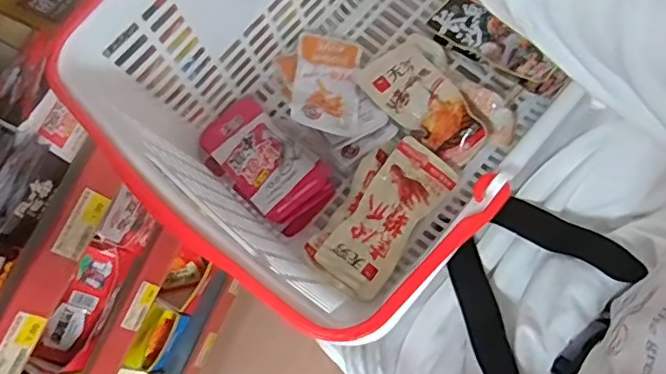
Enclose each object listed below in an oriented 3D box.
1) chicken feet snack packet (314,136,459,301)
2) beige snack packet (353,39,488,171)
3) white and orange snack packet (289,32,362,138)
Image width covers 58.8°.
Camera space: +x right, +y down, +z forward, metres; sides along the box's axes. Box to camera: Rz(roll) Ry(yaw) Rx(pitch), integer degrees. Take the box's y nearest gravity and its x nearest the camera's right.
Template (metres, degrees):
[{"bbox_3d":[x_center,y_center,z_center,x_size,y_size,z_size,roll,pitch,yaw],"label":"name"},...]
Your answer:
[{"bbox_3d":[0.053,0.026,0.557,0.065,0.013,0.151,36,79,10],"label":"chicken feet snack packet"},{"bbox_3d":[0.090,-0.082,0.583,0.068,0.020,0.135,-38,77,-8],"label":"beige snack packet"},{"bbox_3d":[-0.006,-0.103,0.586,0.062,0.012,0.116,11,61,-8],"label":"white and orange snack packet"}]

